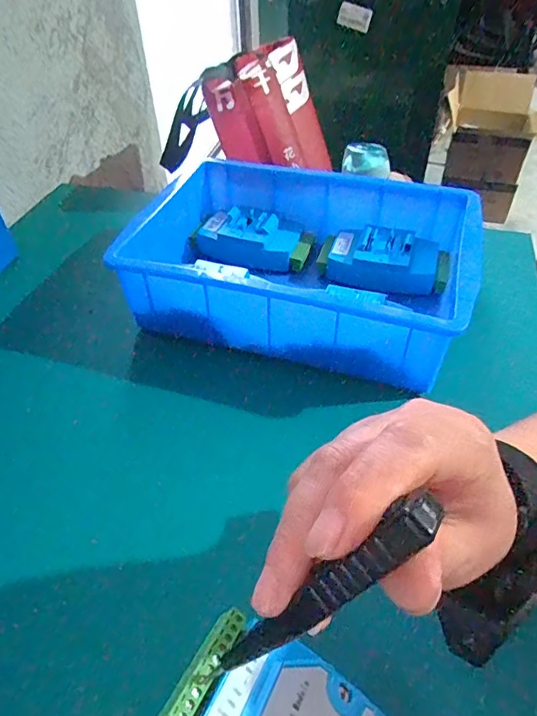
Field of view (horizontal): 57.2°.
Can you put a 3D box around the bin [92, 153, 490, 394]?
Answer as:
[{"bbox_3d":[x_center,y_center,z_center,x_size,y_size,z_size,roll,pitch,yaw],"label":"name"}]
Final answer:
[{"bbox_3d":[0.022,-0.093,0.453,0.301,0.074,0.201,14,49,14],"label":"bin"}]

